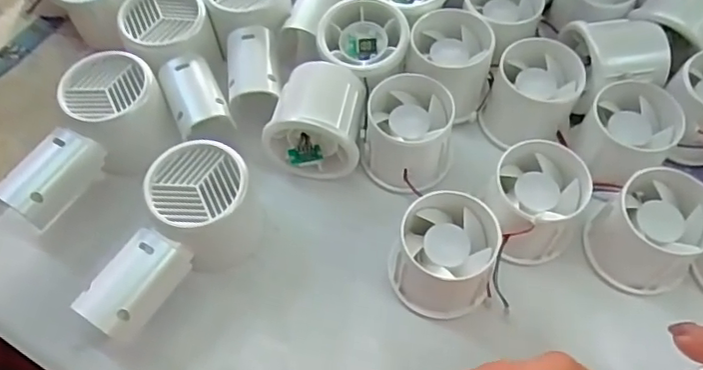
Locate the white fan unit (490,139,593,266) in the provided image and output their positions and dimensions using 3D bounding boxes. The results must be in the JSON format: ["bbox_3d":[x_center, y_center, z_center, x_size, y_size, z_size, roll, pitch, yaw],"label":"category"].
[{"bbox_3d":[0.104,0.011,0.328,0.052,0.052,0.055,0,60,1],"label":"white fan unit"}]

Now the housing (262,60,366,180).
[{"bbox_3d":[-0.019,-0.040,0.356,0.054,0.045,0.056,10,61,7],"label":"housing"}]

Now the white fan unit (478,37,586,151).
[{"bbox_3d":[0.114,-0.055,0.366,0.052,0.046,0.053,22,63,13],"label":"white fan unit"}]

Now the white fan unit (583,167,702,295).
[{"bbox_3d":[0.166,0.026,0.320,0.053,0.051,0.054,0,60,1],"label":"white fan unit"}]

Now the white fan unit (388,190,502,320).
[{"bbox_3d":[0.052,0.038,0.318,0.054,0.037,0.057,0,60,1],"label":"white fan unit"}]

